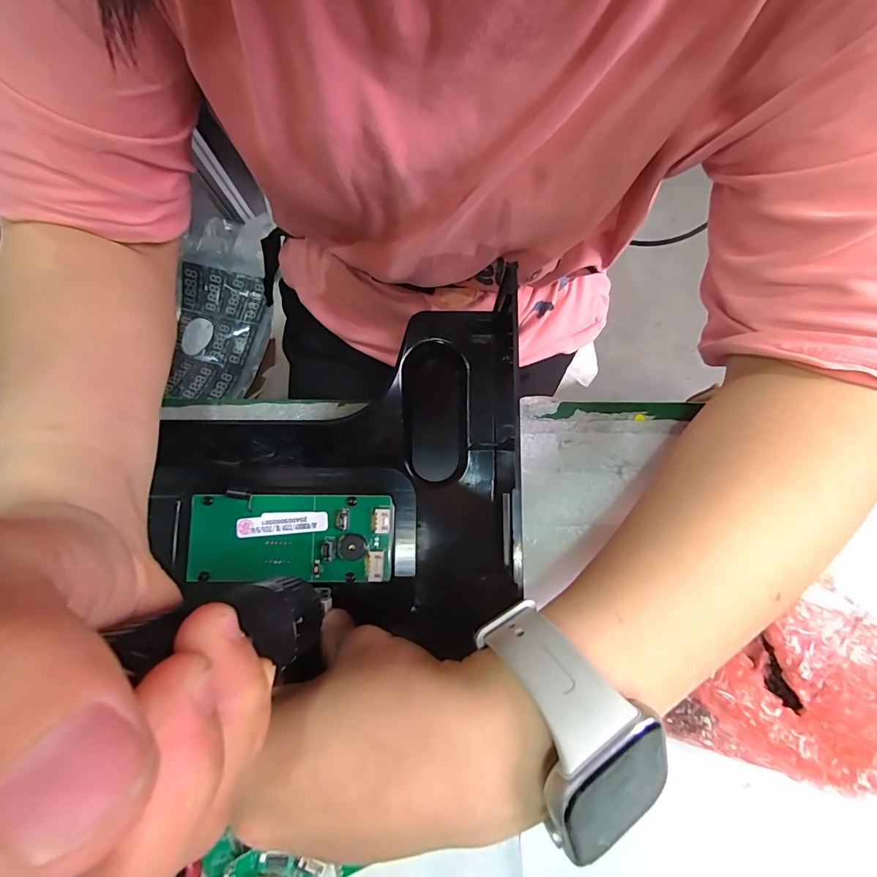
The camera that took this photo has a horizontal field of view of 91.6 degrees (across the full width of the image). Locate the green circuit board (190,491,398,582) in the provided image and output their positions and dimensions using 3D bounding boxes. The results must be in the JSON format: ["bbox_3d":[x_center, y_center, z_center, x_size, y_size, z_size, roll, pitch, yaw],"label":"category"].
[{"bbox_3d":[-0.081,0.053,0.229,0.109,0.010,0.047,2,81,1],"label":"green circuit board"}]

